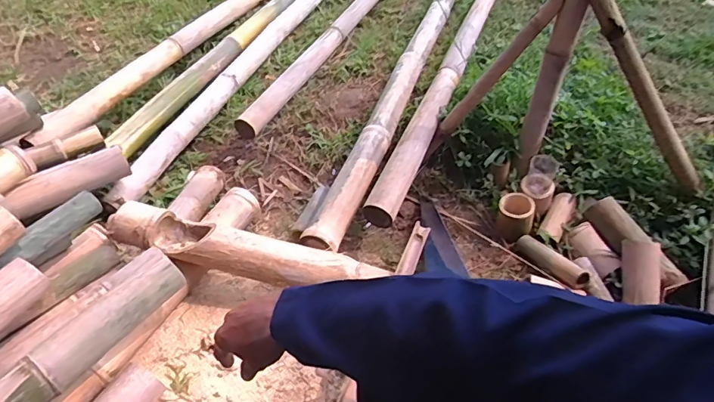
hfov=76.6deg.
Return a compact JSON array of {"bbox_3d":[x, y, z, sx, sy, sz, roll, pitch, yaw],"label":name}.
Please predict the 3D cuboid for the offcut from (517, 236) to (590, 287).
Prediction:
[{"bbox_3d":[0.415,0.128,0.979,0.043,0.040,0.174,-22,38,-24],"label":"offcut"}]

